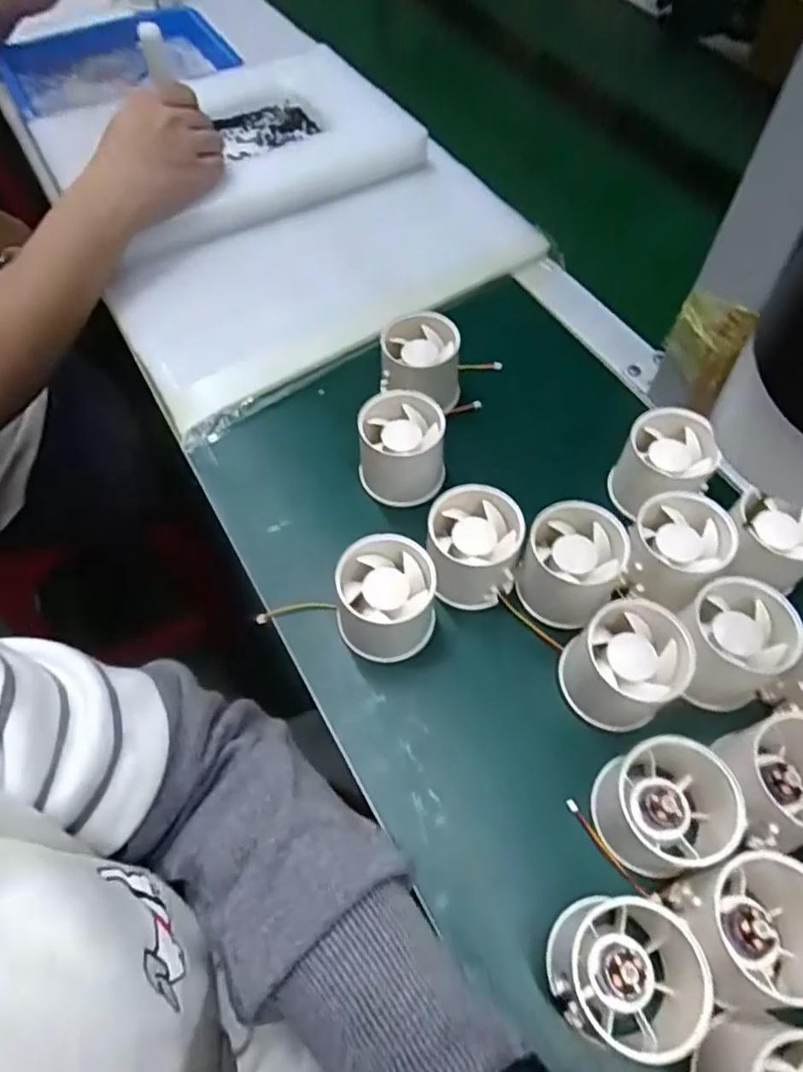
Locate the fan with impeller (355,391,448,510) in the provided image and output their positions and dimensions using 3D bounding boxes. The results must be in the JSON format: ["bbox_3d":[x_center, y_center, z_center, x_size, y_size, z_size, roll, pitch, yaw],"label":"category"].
[{"bbox_3d":[0.000,-0.055,0.407,0.051,0.051,0.050,-2,58,-1],"label":"fan with impeller"}]

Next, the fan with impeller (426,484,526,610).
[{"bbox_3d":[0.041,0.008,0.371,0.051,0.052,0.052,4,58,2],"label":"fan with impeller"}]

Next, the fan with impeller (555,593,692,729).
[{"bbox_3d":[0.113,0.067,0.332,0.054,0.051,0.054,0,58,0],"label":"fan with impeller"}]

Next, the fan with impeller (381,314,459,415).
[{"bbox_3d":[0.012,-0.119,0.442,0.054,0.043,0.049,-4,58,-3],"label":"fan with impeller"}]

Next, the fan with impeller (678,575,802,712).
[{"bbox_3d":[0.170,0.056,0.334,0.051,0.050,0.051,0,58,0],"label":"fan with impeller"}]

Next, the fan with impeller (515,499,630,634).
[{"bbox_3d":[0.094,0.017,0.361,0.051,0.047,0.060,19,60,12],"label":"fan with impeller"}]

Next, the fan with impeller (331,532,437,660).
[{"bbox_3d":[-0.009,0.036,0.356,0.052,0.056,0.049,0,58,0],"label":"fan with impeller"}]

